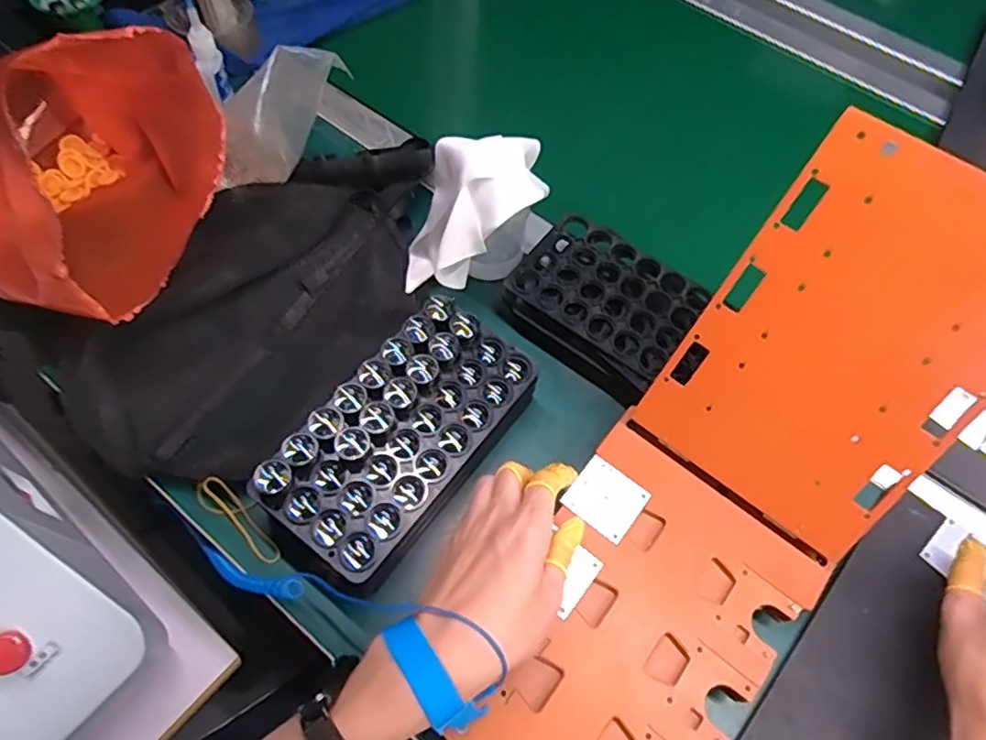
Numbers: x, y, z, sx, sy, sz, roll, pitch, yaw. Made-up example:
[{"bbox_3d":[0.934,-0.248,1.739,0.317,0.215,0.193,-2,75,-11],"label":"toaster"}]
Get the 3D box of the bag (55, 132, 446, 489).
[{"bbox_3d":[-0.173,-0.065,0.522,0.171,0.062,0.347,34,66,14],"label":"bag"}]

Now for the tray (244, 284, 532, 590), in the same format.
[{"bbox_3d":[-0.062,0.046,0.442,0.102,0.058,0.198,36,67,15],"label":"tray"}]

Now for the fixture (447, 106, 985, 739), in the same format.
[{"bbox_3d":[0.156,0.076,0.387,0.156,0.102,0.422,32,92,14],"label":"fixture"}]

